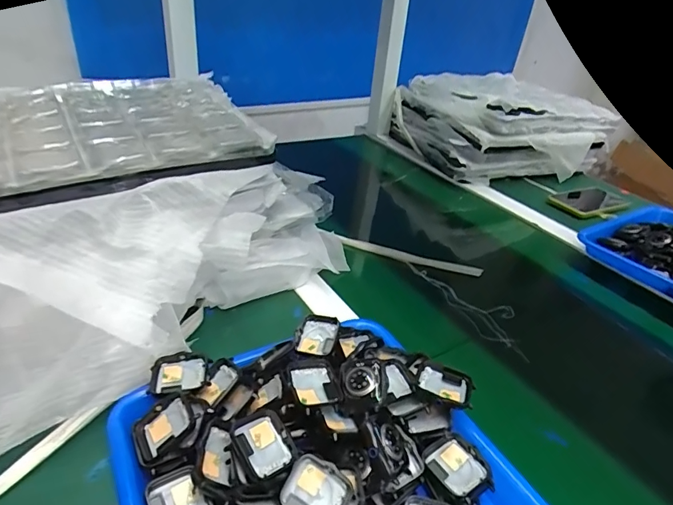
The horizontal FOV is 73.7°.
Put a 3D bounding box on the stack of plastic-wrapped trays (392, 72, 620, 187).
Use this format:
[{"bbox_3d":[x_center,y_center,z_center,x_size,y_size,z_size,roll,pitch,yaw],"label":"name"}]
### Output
[{"bbox_3d":[0.347,-0.275,0.961,0.379,0.143,0.284,-6,34,-17],"label":"stack of plastic-wrapped trays"}]

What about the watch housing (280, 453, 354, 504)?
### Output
[{"bbox_3d":[-0.012,0.159,0.297,0.042,0.007,0.036,34,63,2],"label":"watch housing"}]

